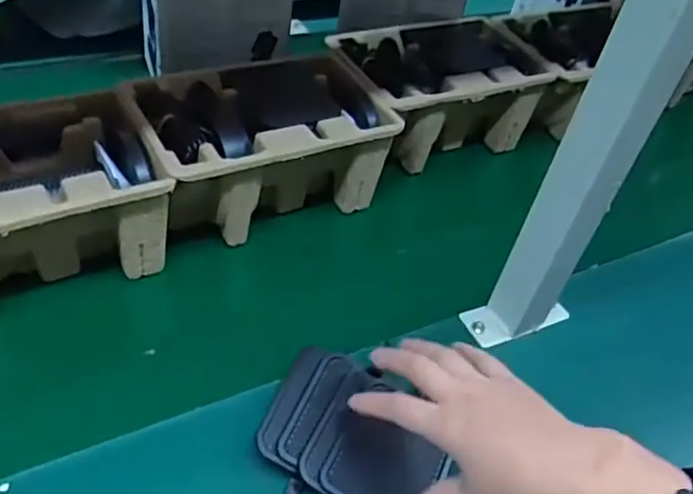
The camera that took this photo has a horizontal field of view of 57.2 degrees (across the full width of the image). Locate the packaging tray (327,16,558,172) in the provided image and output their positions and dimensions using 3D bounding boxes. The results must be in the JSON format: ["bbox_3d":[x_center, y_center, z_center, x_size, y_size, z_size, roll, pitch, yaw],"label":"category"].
[{"bbox_3d":[0.101,-0.171,0.726,0.230,0.111,0.142,-18,48,-26],"label":"packaging tray"}]

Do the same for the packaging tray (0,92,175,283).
[{"bbox_3d":[-0.263,-0.027,0.499,0.216,0.107,0.137,-21,49,-28],"label":"packaging tray"}]

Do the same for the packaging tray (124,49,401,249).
[{"bbox_3d":[-0.078,-0.094,0.613,0.228,0.109,0.145,-18,48,-26],"label":"packaging tray"}]

